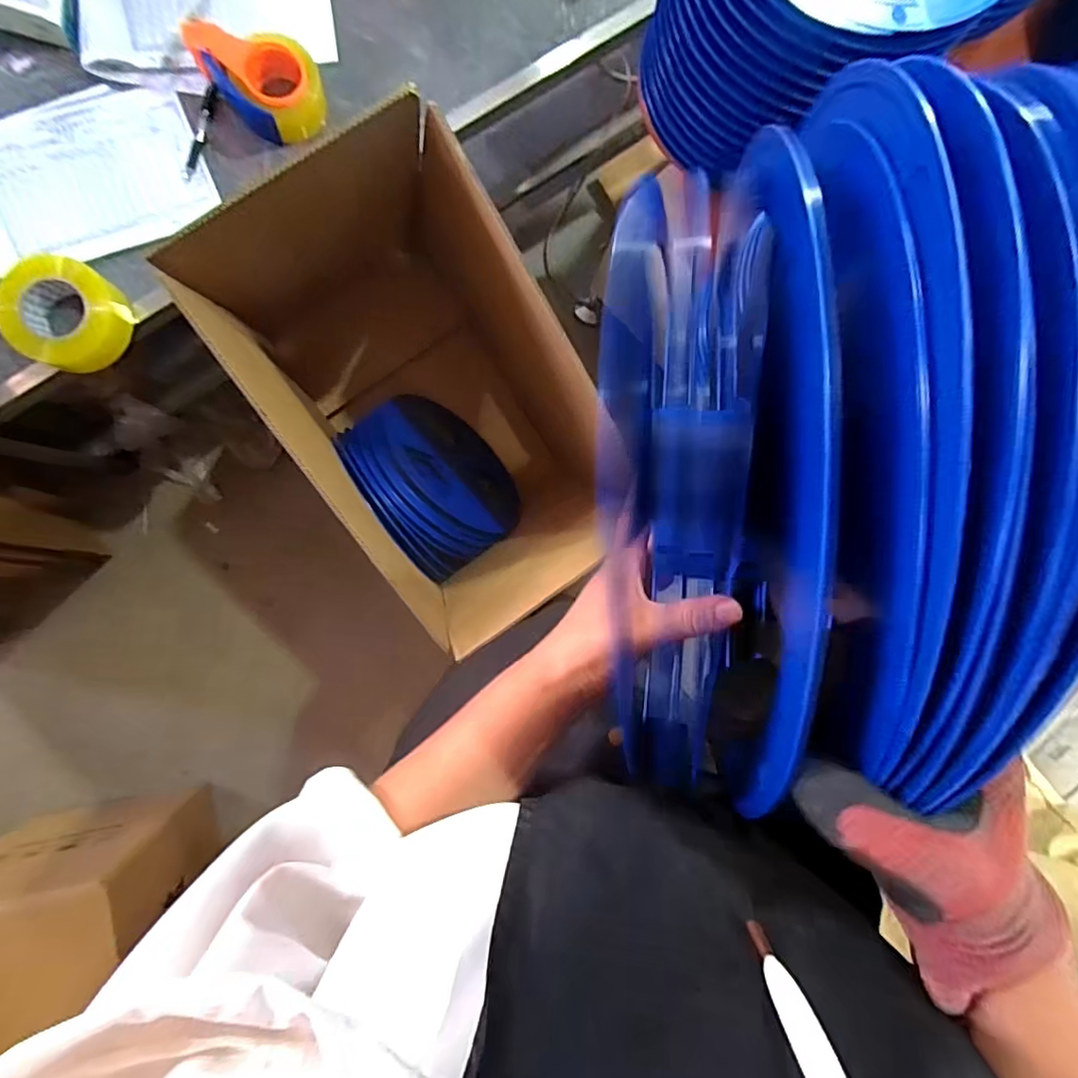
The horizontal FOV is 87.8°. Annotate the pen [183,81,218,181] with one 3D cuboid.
[{"bbox_3d":[-0.471,-0.567,0.780,0.015,0.010,0.139,14,89,-5],"label":"pen"}]

